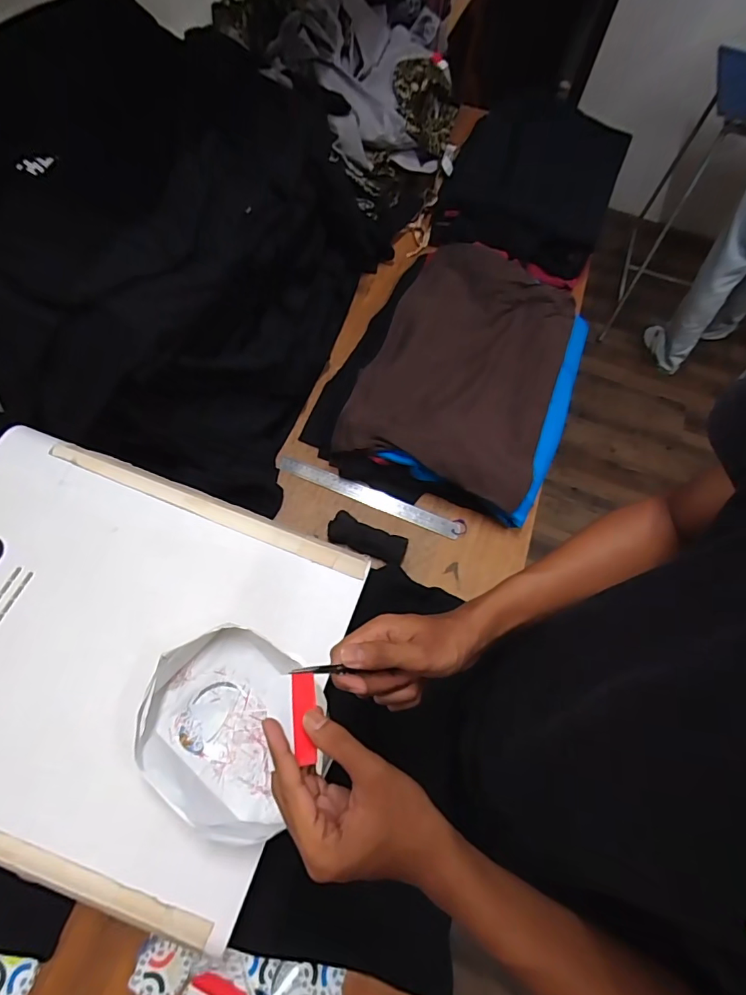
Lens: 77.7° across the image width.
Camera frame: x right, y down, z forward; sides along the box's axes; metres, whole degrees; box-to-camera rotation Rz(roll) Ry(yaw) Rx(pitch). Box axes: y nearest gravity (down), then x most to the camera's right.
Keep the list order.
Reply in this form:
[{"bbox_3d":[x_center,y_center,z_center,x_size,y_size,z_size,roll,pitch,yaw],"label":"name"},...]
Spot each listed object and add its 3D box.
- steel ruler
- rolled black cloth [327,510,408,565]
[{"bbox_3d":[-0.006,-0.002,0.783,0.323,0.005,0.033,21,75,6],"label":"steel ruler"},{"bbox_3d":[-0.009,0.065,0.735,0.123,0.026,0.049,21,67,7],"label":"rolled black cloth"}]

